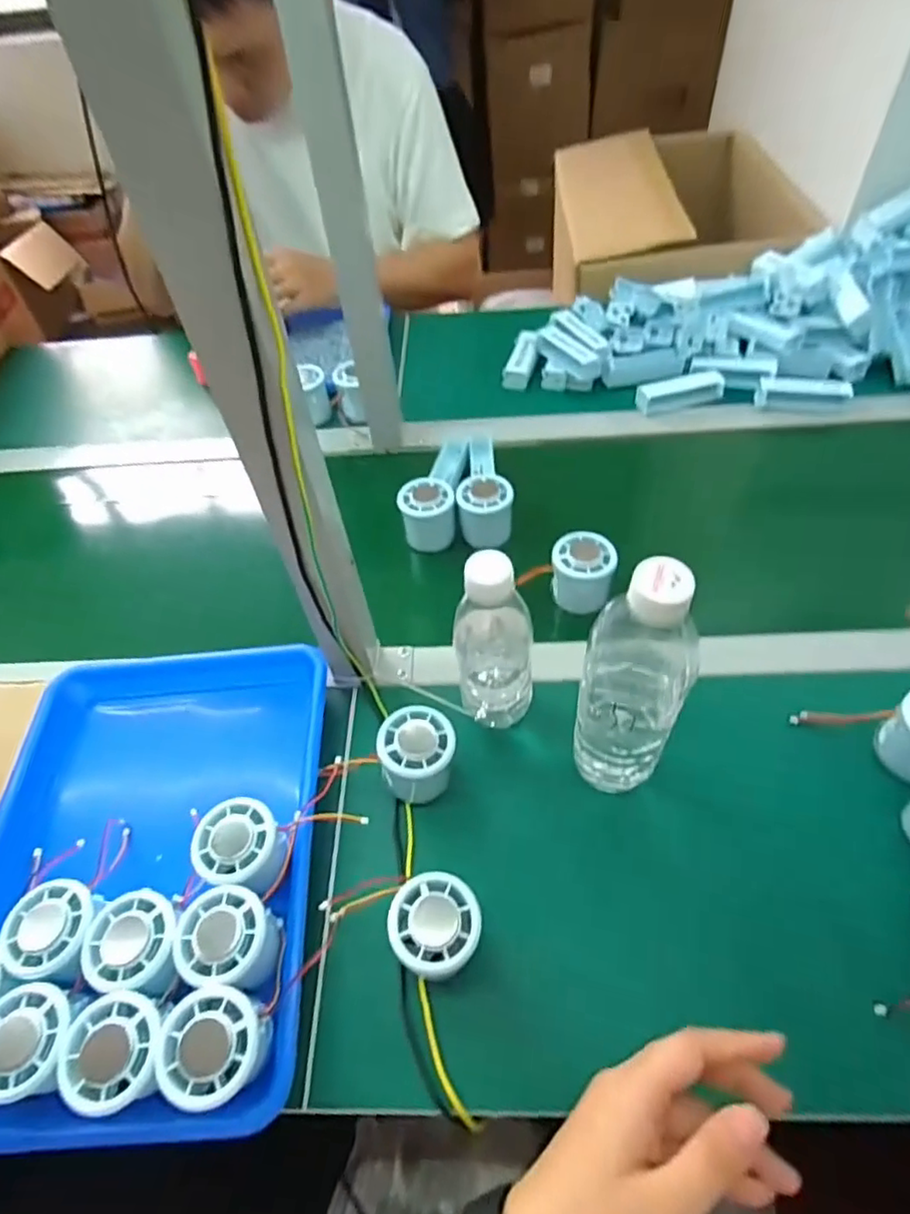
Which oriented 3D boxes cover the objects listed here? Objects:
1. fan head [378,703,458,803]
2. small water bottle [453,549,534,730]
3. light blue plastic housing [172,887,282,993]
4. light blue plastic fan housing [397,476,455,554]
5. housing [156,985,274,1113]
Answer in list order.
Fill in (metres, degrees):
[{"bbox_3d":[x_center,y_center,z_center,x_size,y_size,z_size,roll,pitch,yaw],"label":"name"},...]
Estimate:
[{"bbox_3d":[-0.029,0.116,0.485,0.058,0.067,0.054,-2,52,3],"label":"fan head"},{"bbox_3d":[0.031,0.029,0.478,0.056,0.186,0.058,-3,52,2],"label":"small water bottle"},{"bbox_3d":[-0.146,0.216,0.402,0.054,0.041,0.054,3,53,7],"label":"light blue plastic housing"},{"bbox_3d":[-0.028,-0.099,0.659,0.055,0.062,0.049,-3,52,2],"label":"light blue plastic fan housing"},{"bbox_3d":[-0.140,0.259,0.365,0.052,0.039,0.055,-2,52,3],"label":"housing"}]

